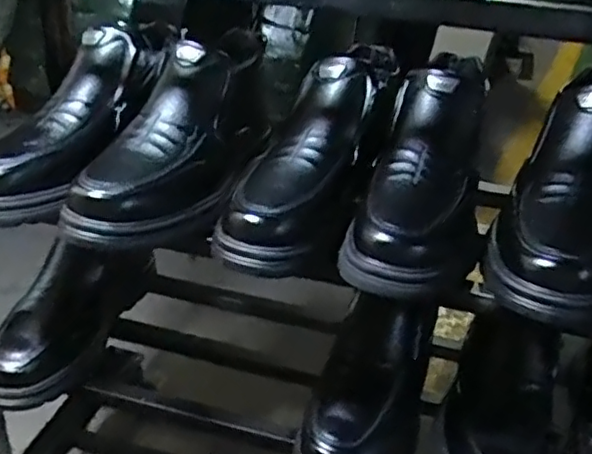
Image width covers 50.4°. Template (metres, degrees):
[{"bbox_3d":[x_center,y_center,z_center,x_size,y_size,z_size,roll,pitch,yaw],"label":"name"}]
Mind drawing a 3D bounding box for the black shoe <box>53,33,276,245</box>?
[{"bbox_3d":[-0.103,-0.077,0.549,0.095,0.132,0.227,18,32,22],"label":"black shoe"}]

